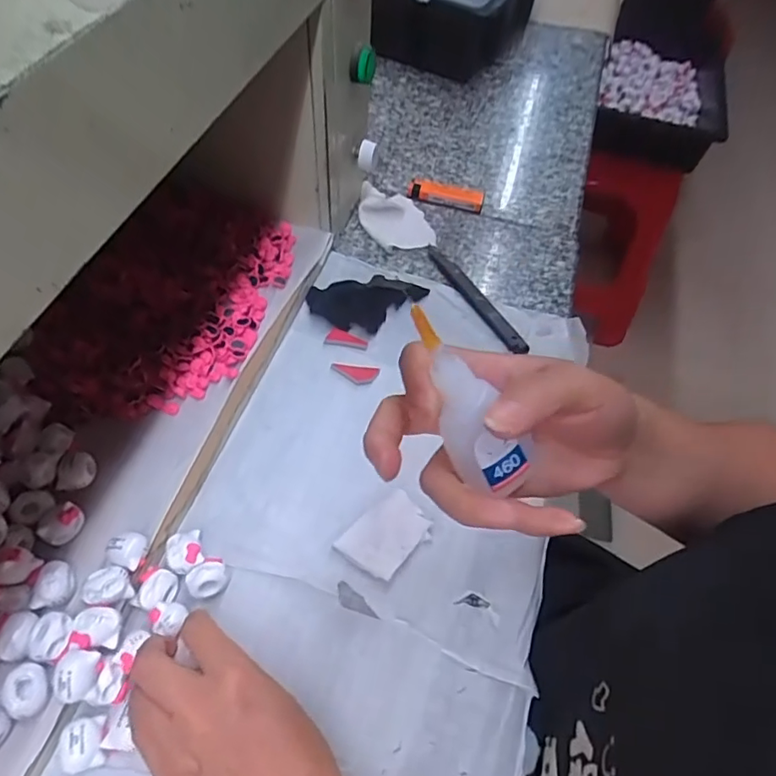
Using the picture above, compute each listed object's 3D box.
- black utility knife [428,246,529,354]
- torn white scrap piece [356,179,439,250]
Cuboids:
[{"bbox_3d":[0.076,-0.082,0.501,0.017,0.007,0.141,-25,61,-19],"label":"black utility knife"},{"bbox_3d":[0.008,-0.171,0.557,0.066,0.021,0.079,-12,57,-12],"label":"torn white scrap piece"}]

